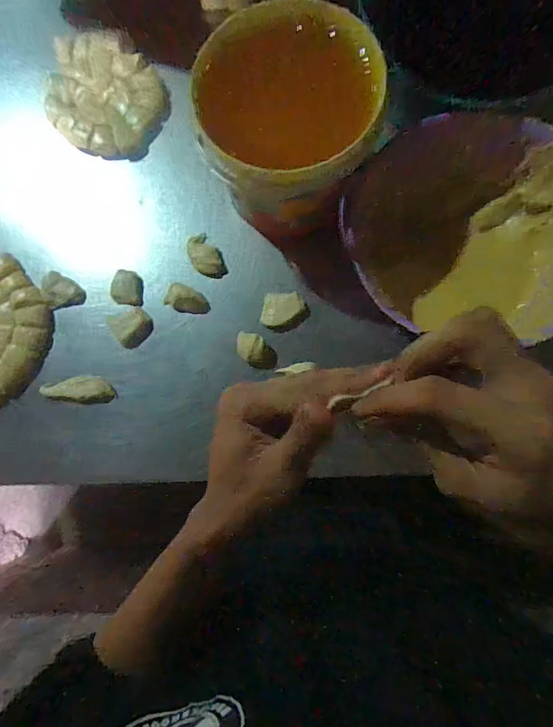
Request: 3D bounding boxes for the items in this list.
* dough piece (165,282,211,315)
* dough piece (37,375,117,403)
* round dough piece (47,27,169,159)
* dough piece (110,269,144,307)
[{"bbox_3d":[-0.131,-0.092,0.565,0.062,0.018,0.037,23,84,7],"label":"dough piece"},{"bbox_3d":[-0.285,0.038,0.546,0.099,0.015,0.038,3,81,-8],"label":"dough piece"},{"bbox_3d":[-0.282,-0.429,0.620,0.217,0.030,0.167,37,86,8],"label":"round dough piece"},{"bbox_3d":[-0.223,-0.113,0.567,0.045,0.016,0.049,1,81,4],"label":"dough piece"}]

